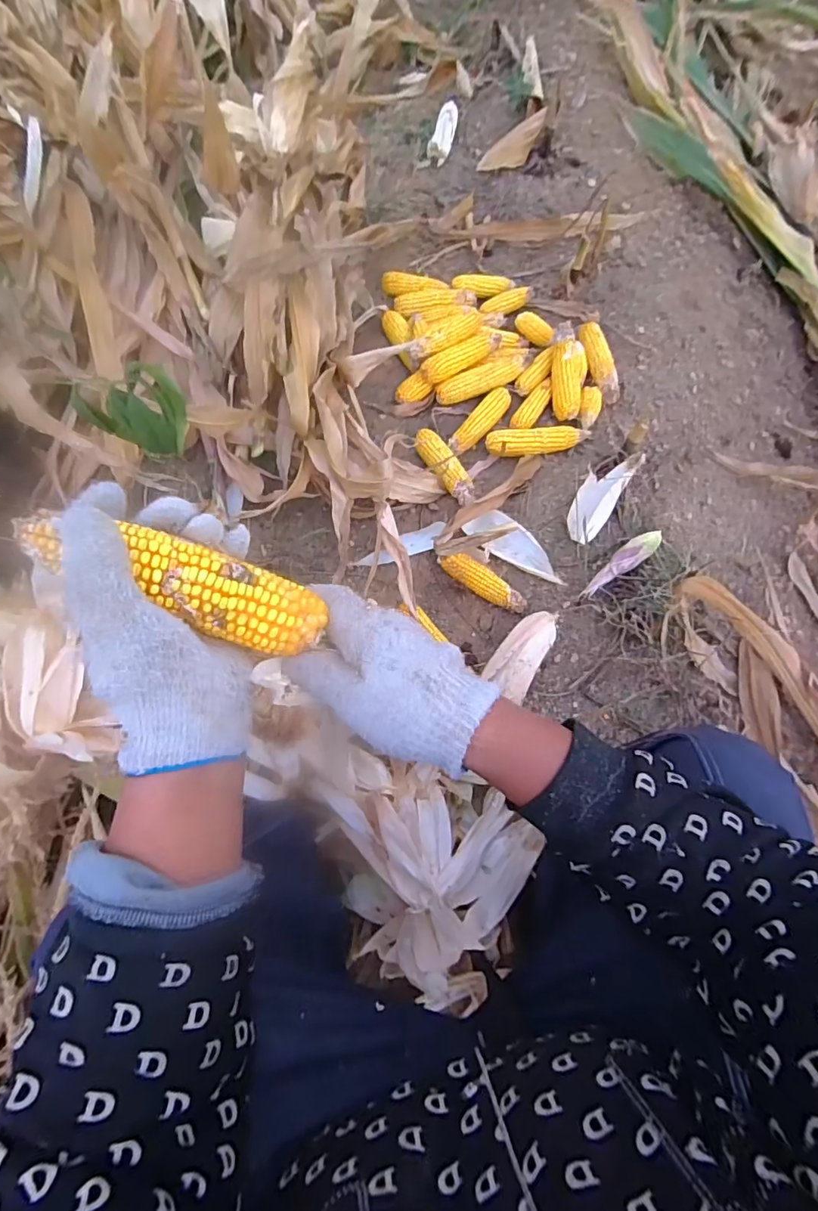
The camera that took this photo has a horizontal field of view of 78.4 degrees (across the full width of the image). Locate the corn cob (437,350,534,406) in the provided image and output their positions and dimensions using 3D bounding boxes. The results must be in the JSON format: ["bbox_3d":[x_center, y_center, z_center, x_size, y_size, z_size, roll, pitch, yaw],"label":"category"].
[{"bbox_3d":[0.159,-0.463,1.021,0.211,0.045,0.050,-17,72,-6],"label":"corn cob"}]

